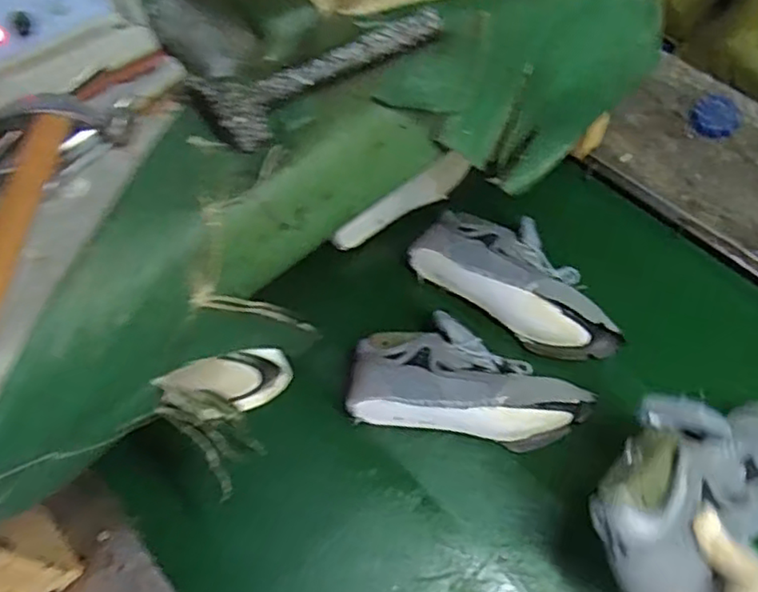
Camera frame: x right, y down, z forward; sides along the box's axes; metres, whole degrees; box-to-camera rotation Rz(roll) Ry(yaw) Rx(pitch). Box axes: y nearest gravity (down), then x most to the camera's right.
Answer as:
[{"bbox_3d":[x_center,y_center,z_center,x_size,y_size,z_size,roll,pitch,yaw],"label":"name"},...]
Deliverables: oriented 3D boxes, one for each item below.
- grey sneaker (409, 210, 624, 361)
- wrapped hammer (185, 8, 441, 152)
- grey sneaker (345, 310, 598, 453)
[{"bbox_3d":[0.188,-0.028,0.818,0.276,0.089,0.127,32,67,20],"label":"grey sneaker"},{"bbox_3d":[-0.042,-0.184,0.500,0.204,0.029,0.059,-32,63,-14],"label":"wrapped hammer"},{"bbox_3d":[0.108,0.098,0.758,0.275,0.093,0.126,6,60,7],"label":"grey sneaker"}]

